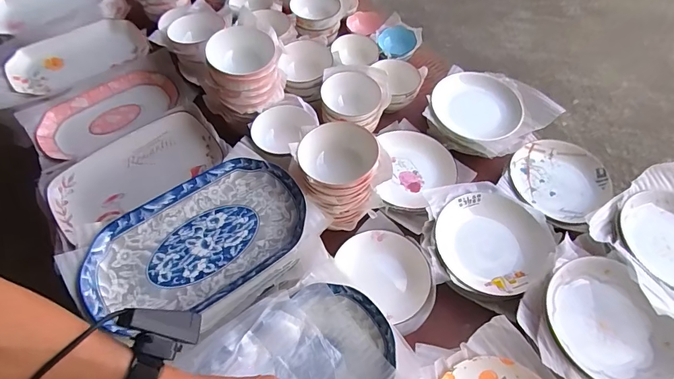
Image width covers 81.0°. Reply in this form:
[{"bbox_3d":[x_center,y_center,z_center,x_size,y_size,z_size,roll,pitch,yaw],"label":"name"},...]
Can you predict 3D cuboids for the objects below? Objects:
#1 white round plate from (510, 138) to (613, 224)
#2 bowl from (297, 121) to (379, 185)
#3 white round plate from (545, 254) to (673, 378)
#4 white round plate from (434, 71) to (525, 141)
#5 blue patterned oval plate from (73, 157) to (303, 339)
[{"bbox_3d":[0.465,-0.025,0.826,0.180,0.034,0.181,1,60,-1],"label":"white round plate"},{"bbox_3d":[0.007,-0.051,0.665,0.127,0.062,0.121,0,59,-1],"label":"bowl"},{"bbox_3d":[0.419,0.209,0.615,0.169,0.033,0.192,-25,64,-15],"label":"white round plate"},{"bbox_3d":[0.313,-0.187,0.886,0.176,0.040,0.178,-10,61,-7],"label":"white round plate"},{"bbox_3d":[-0.200,0.077,0.584,0.315,0.039,0.182,-33,67,-19],"label":"blue patterned oval plate"}]

